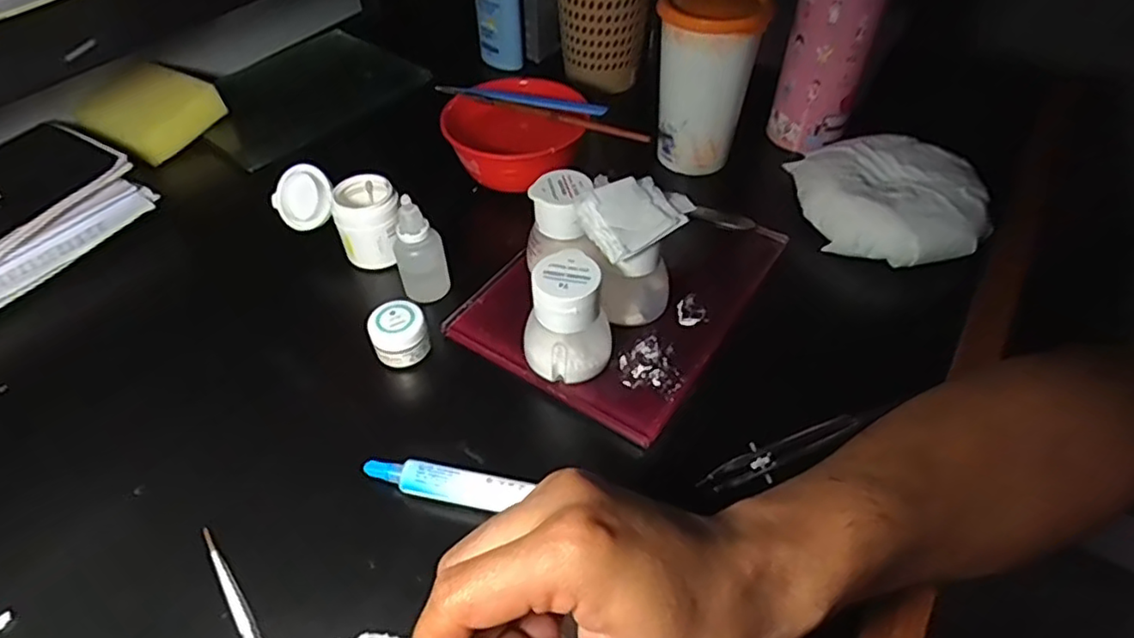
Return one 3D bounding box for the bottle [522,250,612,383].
[{"bbox_3d":[0.000,0.001,0.357,0.049,0.064,0.041,1,48,3],"label":"bottle"}]

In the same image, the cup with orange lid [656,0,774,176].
[{"bbox_3d":[0.102,-0.176,0.485,0.073,0.127,0.067,9,49,9],"label":"cup with orange lid"}]

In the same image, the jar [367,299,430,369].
[{"bbox_3d":[-0.100,0.008,0.383,0.032,0.021,0.030,-1,48,1],"label":"jar"}]

